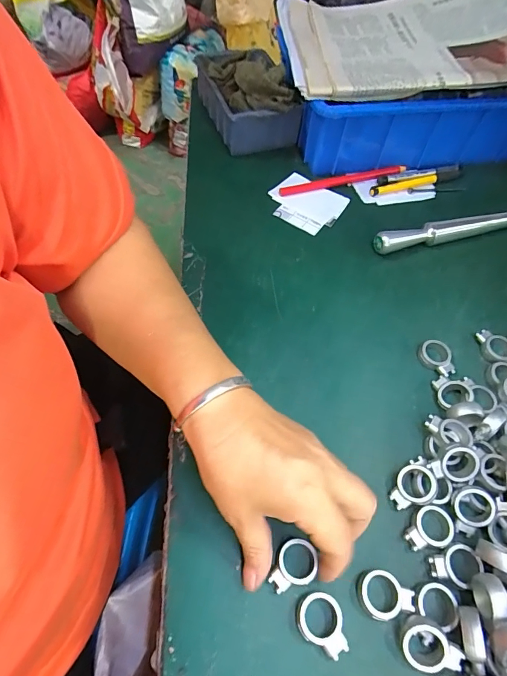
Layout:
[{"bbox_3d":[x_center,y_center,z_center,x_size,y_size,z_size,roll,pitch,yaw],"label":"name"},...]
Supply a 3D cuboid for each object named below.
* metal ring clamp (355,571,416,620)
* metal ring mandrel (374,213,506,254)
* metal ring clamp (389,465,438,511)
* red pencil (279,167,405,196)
[{"bbox_3d":[0.084,0.163,0.245,0.034,0.010,0.026,10,58,4],"label":"metal ring clamp"},{"bbox_3d":[0.233,-0.118,0.416,0.225,0.021,0.018,-12,59,-10],"label":"metal ring mandrel"},{"bbox_3d":[0.113,0.107,0.278,0.034,0.009,0.026,-36,50,3],"label":"metal ring clamp"},{"bbox_3d":[0.104,-0.184,0.452,0.154,0.010,0.014,-13,60,-10],"label":"red pencil"}]

